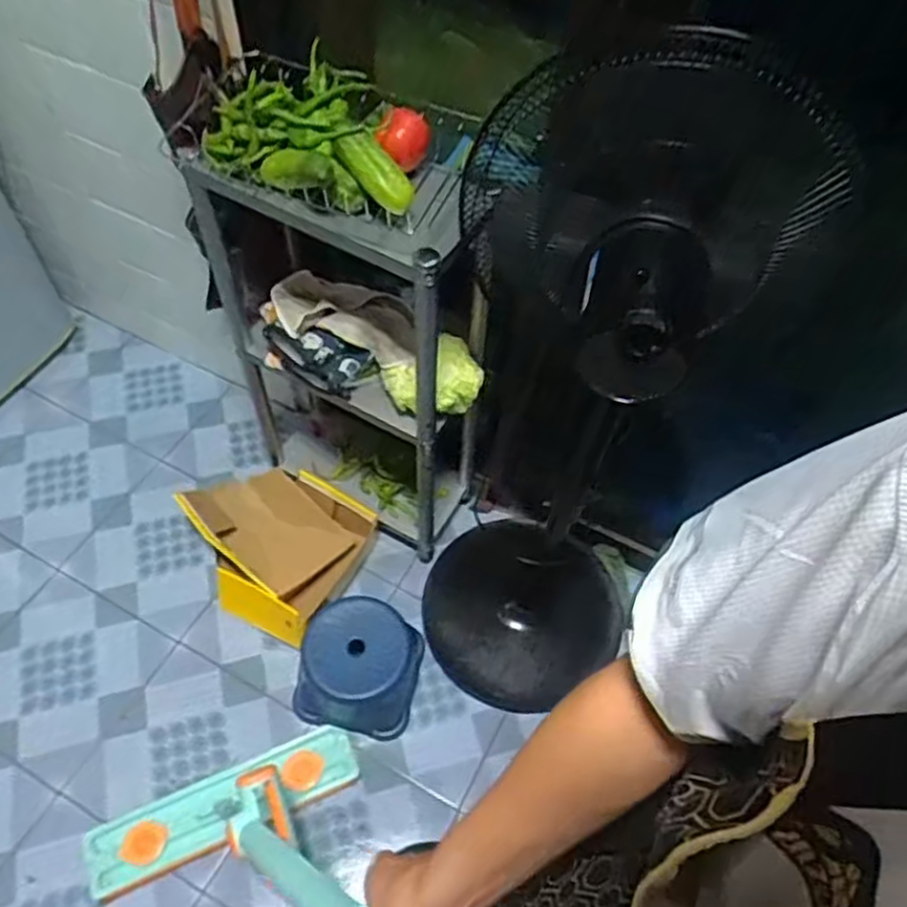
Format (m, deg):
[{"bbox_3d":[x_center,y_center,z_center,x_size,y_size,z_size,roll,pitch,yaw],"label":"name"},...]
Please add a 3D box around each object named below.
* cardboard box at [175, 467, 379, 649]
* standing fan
[{"bbox_3d":[-0.347,0.165,1.408,0.306,0.126,0.282,26,58,12],"label":"cardboard box"},{"bbox_3d":[0.171,-0.039,1.057,0.367,1.006,0.487,17,57,6],"label":"standing fan"}]

